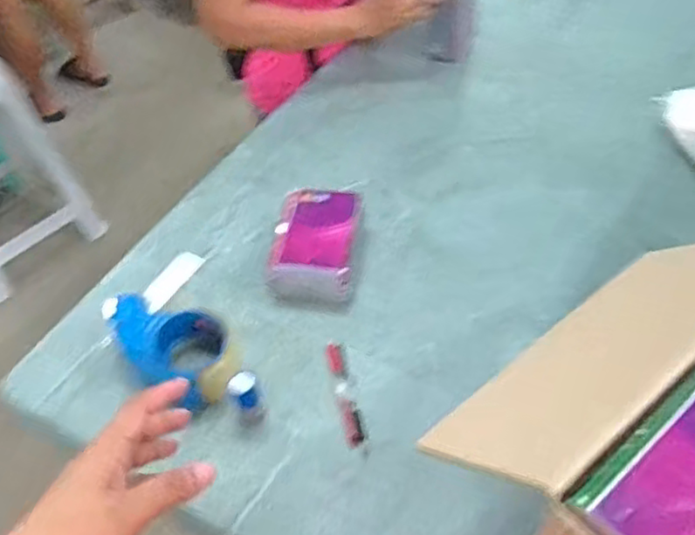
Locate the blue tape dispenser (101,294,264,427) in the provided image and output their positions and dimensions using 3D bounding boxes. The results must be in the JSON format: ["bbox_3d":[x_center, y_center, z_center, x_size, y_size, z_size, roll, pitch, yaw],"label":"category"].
[{"bbox_3d":[-0.181,0.094,0.719,0.204,0.055,0.089,21,54,21],"label":"blue tape dispenser"}]

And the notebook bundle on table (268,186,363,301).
[{"bbox_3d":[-0.039,-0.024,0.809,0.095,0.062,0.136,5,50,9],"label":"notebook bundle on table"}]

